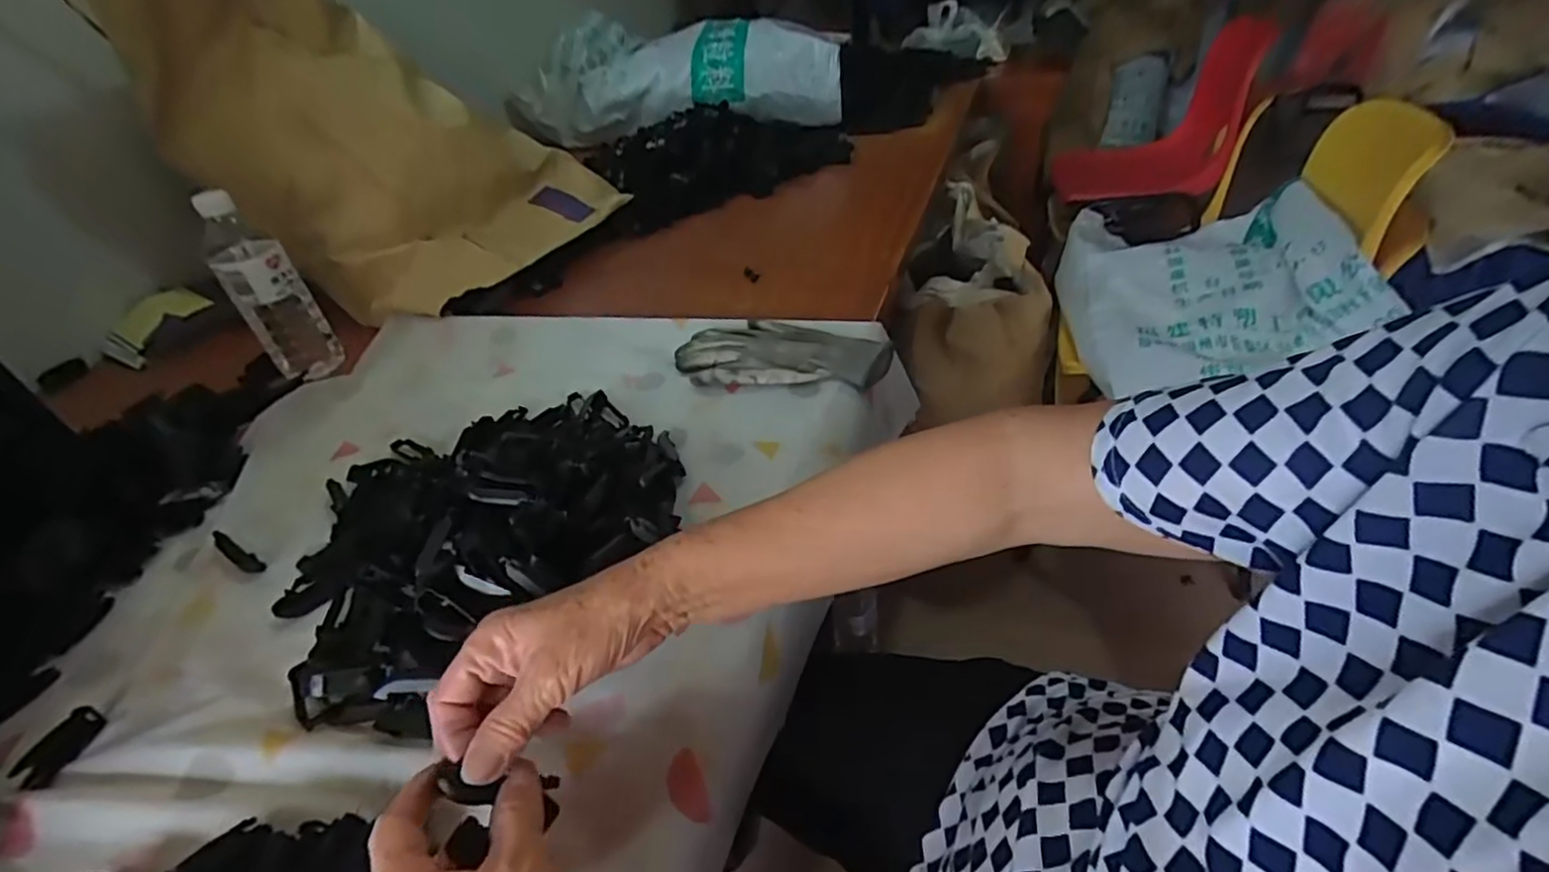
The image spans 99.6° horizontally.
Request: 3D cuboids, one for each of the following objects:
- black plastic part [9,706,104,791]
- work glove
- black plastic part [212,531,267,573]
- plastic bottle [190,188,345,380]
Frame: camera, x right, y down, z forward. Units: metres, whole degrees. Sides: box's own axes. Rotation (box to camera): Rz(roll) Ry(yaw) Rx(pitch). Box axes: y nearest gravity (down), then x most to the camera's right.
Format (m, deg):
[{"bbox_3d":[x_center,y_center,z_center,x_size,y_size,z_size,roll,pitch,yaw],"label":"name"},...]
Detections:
[{"bbox_3d":[-0.457,0.197,0.419,0.020,0.015,0.051,0,38,9],"label":"black plastic part"},{"bbox_3d":[0.009,-0.086,0.695,0.221,0.024,0.106,0,38,9],"label":"work glove"},{"bbox_3d":[-0.445,0.098,0.543,0.054,0.010,0.013,33,47,5],"label":"black plastic part"},{"bbox_3d":[-0.575,-0.170,0.742,0.072,0.193,0.055,-31,44,-27],"label":"plastic bottle"}]

